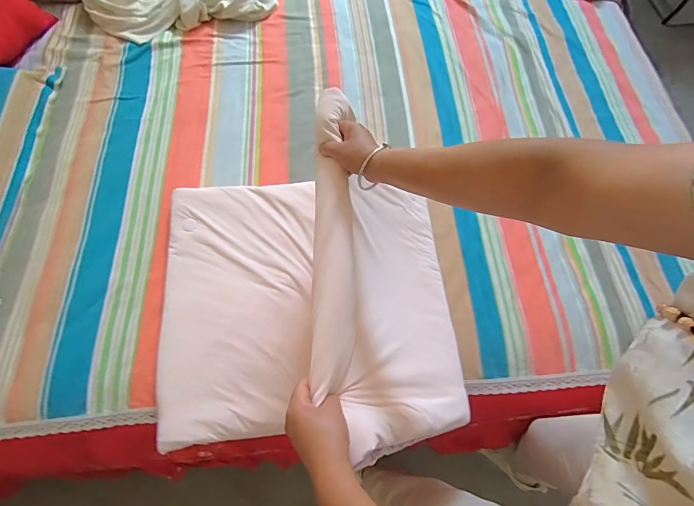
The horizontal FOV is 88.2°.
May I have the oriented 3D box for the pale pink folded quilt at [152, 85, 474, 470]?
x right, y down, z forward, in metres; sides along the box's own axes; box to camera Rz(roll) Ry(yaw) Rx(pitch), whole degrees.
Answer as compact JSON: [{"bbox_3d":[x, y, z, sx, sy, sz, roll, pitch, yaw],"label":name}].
[{"bbox_3d":[-0.083,0.035,0.624,0.564,0.307,0.540,1,68,-1],"label":"pale pink folded quilt"}]

